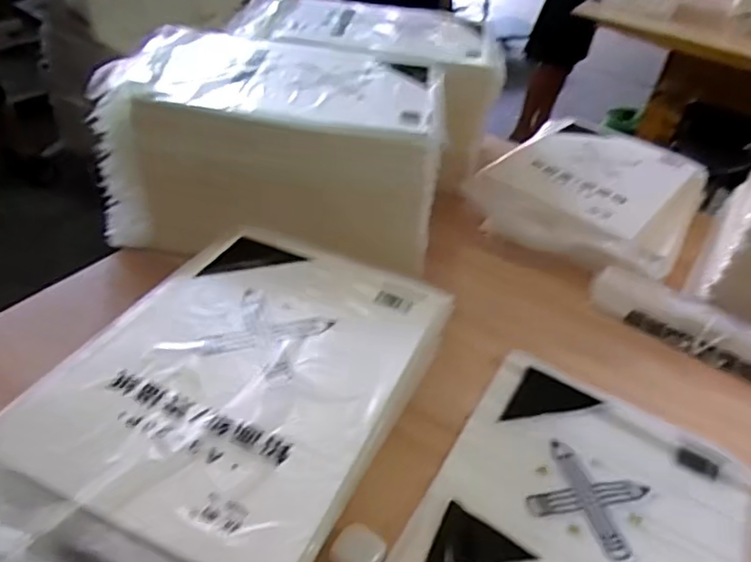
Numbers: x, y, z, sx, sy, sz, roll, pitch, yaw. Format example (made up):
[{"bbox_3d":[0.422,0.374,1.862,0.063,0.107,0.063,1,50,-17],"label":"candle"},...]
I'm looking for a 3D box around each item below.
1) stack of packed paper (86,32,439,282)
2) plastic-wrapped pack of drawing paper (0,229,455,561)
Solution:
[{"bbox_3d":[-0.148,-0.228,1.001,0.508,0.260,0.336,10,39,1],"label":"stack of packed paper"},{"bbox_3d":[-0.148,0.111,0.622,0.319,0.052,0.475,19,42,15],"label":"plastic-wrapped pack of drawing paper"}]

